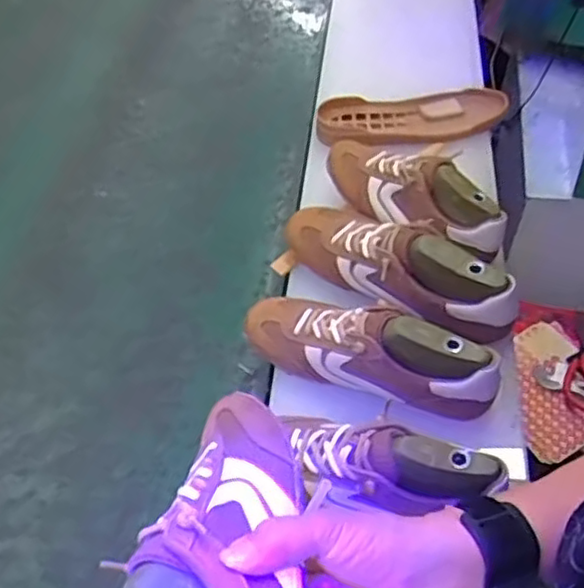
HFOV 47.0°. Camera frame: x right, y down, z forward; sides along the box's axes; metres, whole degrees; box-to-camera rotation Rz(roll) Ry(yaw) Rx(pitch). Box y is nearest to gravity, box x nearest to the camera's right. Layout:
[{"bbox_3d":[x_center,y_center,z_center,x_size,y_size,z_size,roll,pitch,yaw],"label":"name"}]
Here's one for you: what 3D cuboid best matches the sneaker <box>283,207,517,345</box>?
[{"bbox_3d":[0.111,-0.043,0.713,0.272,0.089,0.086,32,61,27],"label":"sneaker"}]

